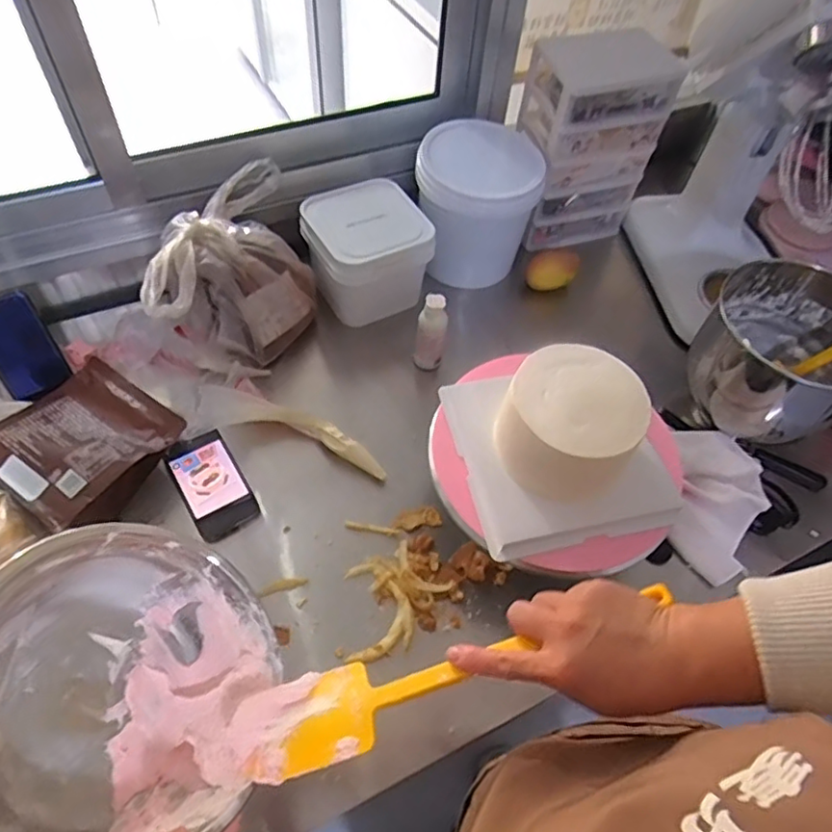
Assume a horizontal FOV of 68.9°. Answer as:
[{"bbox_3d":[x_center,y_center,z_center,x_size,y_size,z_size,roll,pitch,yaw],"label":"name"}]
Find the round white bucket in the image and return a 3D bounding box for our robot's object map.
[{"bbox_3d":[0.099,-0.350,0.999,0.186,0.208,0.186,2,55,-3],"label":"round white bucket"}]

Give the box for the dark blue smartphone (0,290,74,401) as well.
[{"bbox_3d":[-0.513,-0.090,0.789,0.076,0.130,0.010,-31,27,-27],"label":"dark blue smartphone"}]

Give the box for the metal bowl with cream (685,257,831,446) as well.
[{"bbox_3d":[0.505,-0.084,0.843,0.217,0.174,0.218,2,55,-3],"label":"metal bowl with cream"}]

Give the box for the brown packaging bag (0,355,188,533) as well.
[{"bbox_3d":[-0.421,0.041,0.772,0.182,0.070,0.192,32,56,21],"label":"brown packaging bag"}]

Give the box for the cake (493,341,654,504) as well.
[{"bbox_3d":[0.165,0.010,0.652,0.133,0.099,0.135,2,55,-3],"label":"cake"}]

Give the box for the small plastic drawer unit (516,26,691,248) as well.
[{"bbox_3d":[0.286,-0.463,1.039,0.223,0.285,0.170,-11,57,-11],"label":"small plastic drawer unit"}]

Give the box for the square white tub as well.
[{"bbox_3d":[-0.076,-0.256,0.957,0.176,0.137,0.163,-29,62,-22],"label":"square white tub"}]

